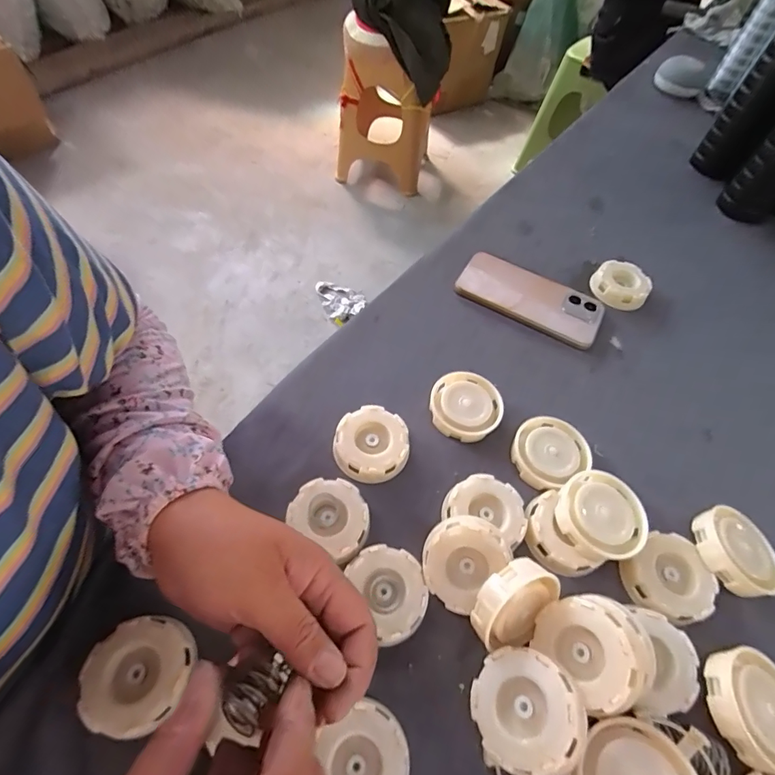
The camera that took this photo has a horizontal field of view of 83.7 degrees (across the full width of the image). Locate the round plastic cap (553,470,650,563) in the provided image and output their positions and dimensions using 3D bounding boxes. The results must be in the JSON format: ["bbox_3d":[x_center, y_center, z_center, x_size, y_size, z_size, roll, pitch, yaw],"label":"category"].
[{"bbox_3d":[0.169,0.101,0.343,0.062,0.029,0.065,2,55,-4],"label":"round plastic cap"}]

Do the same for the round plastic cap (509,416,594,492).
[{"bbox_3d":[0.148,0.056,0.392,0.068,0.017,0.061,-25,61,-21],"label":"round plastic cap"}]

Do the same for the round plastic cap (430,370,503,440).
[{"bbox_3d":[0.074,0.020,0.417,0.066,0.027,0.064,2,55,-4],"label":"round plastic cap"}]

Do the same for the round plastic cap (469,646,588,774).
[{"bbox_3d":[0.087,0.203,0.271,0.064,0.020,0.063,-20,43,20],"label":"round plastic cap"}]

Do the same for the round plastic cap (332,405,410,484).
[{"bbox_3d":[-0.014,0.050,0.384,0.064,0.020,0.063,2,55,-4],"label":"round plastic cap"}]

